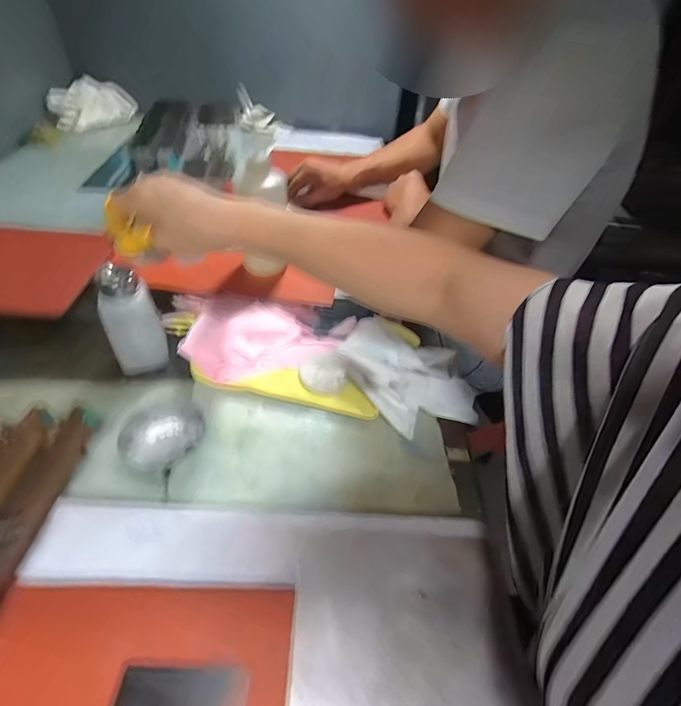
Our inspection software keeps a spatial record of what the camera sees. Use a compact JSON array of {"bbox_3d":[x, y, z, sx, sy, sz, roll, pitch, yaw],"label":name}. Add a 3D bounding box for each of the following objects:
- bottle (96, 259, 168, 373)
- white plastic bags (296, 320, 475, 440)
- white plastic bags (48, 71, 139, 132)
[{"bbox_3d":[-0.239,-0.036,0.436,0.050,0.124,0.051,-8,46,-12],"label":"bottle"},{"bbox_3d":[0.066,0.021,0.459,0.208,0.052,0.127,16,46,12],"label":"white plastic bags"},{"bbox_3d":[-0.654,-0.659,0.994,0.208,0.090,0.087,-27,54,-28],"label":"white plastic bags"}]

